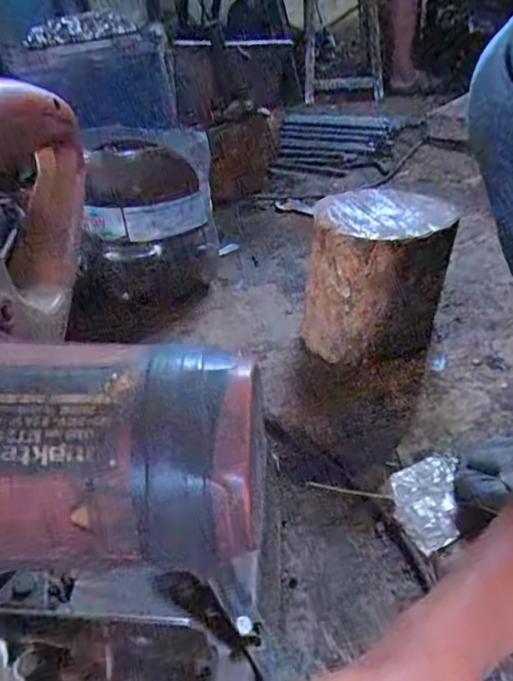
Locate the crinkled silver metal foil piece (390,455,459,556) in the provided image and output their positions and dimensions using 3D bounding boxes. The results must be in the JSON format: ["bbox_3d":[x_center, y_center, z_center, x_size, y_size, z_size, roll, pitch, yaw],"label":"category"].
[{"bbox_3d":[0.179,0.167,0.553,0.064,0.008,0.125,6,36,15],"label":"crinkled silver metal foil piece"}]

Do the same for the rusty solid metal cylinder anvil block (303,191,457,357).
[{"bbox_3d":[0.176,-0.090,0.756,0.185,0.200,0.184,8,37,19],"label":"rusty solid metal cylinder anvil block"}]

